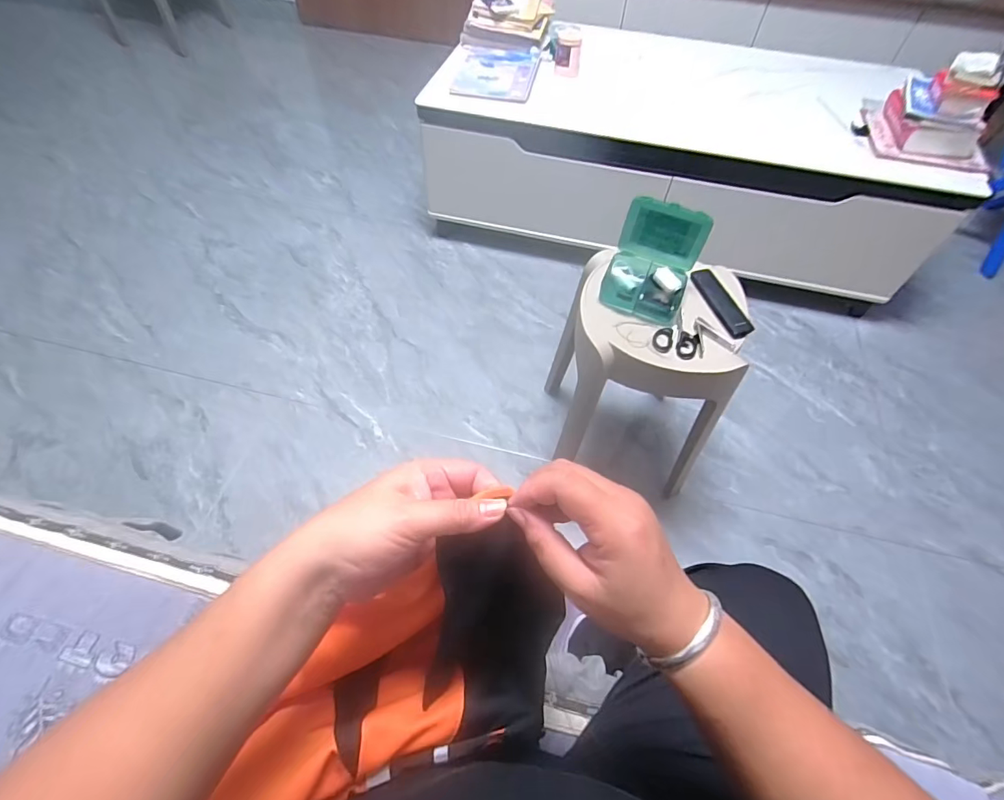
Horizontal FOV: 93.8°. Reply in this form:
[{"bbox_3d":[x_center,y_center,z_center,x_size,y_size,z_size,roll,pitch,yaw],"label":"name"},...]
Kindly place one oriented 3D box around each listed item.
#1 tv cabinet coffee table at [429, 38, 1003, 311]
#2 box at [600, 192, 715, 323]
[{"bbox_3d":[0.523,-0.736,1.484,1.382,0.419,0.525,12,56,6],"label":"tv cabinet coffee table"},{"bbox_3d":[0.249,-0.228,0.766,0.133,0.127,0.134,20,57,11],"label":"box"}]

